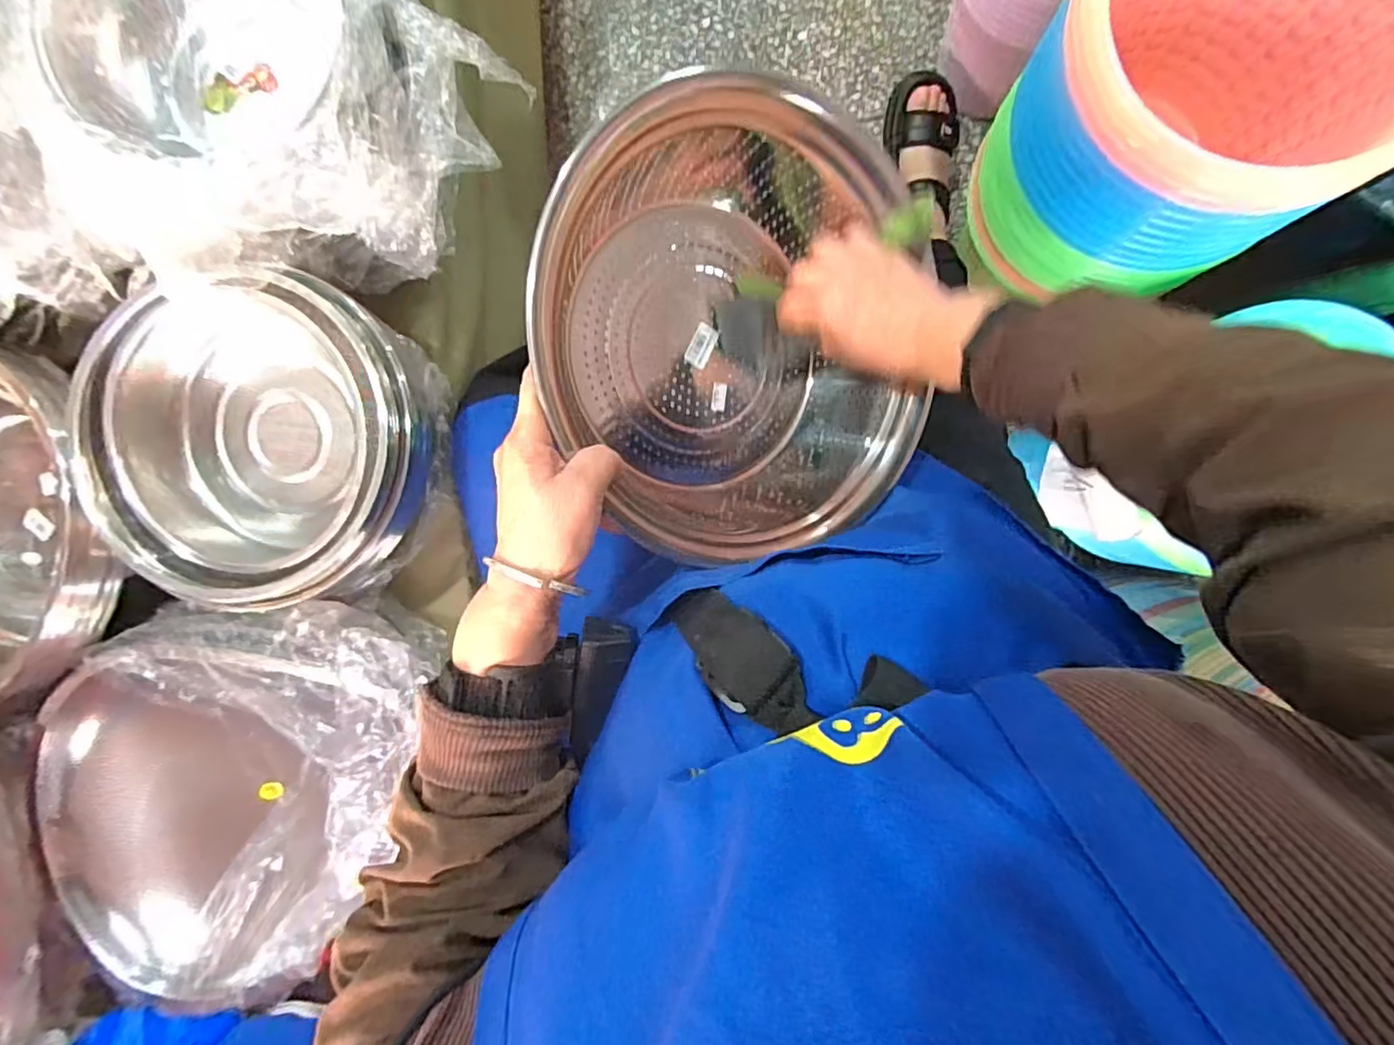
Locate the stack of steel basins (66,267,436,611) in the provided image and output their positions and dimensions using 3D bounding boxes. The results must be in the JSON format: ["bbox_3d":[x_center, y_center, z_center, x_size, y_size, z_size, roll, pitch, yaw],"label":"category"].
[{"bbox_3d":[-0.356,-0.069,0.490,0.249,0.082,0.253,19,94,4],"label":"stack of steel basins"}]

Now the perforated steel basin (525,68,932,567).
[{"bbox_3d":[0.035,-0.110,0.420,0.307,0.132,0.307,-5,101,-25],"label":"perforated steel basin"}]

